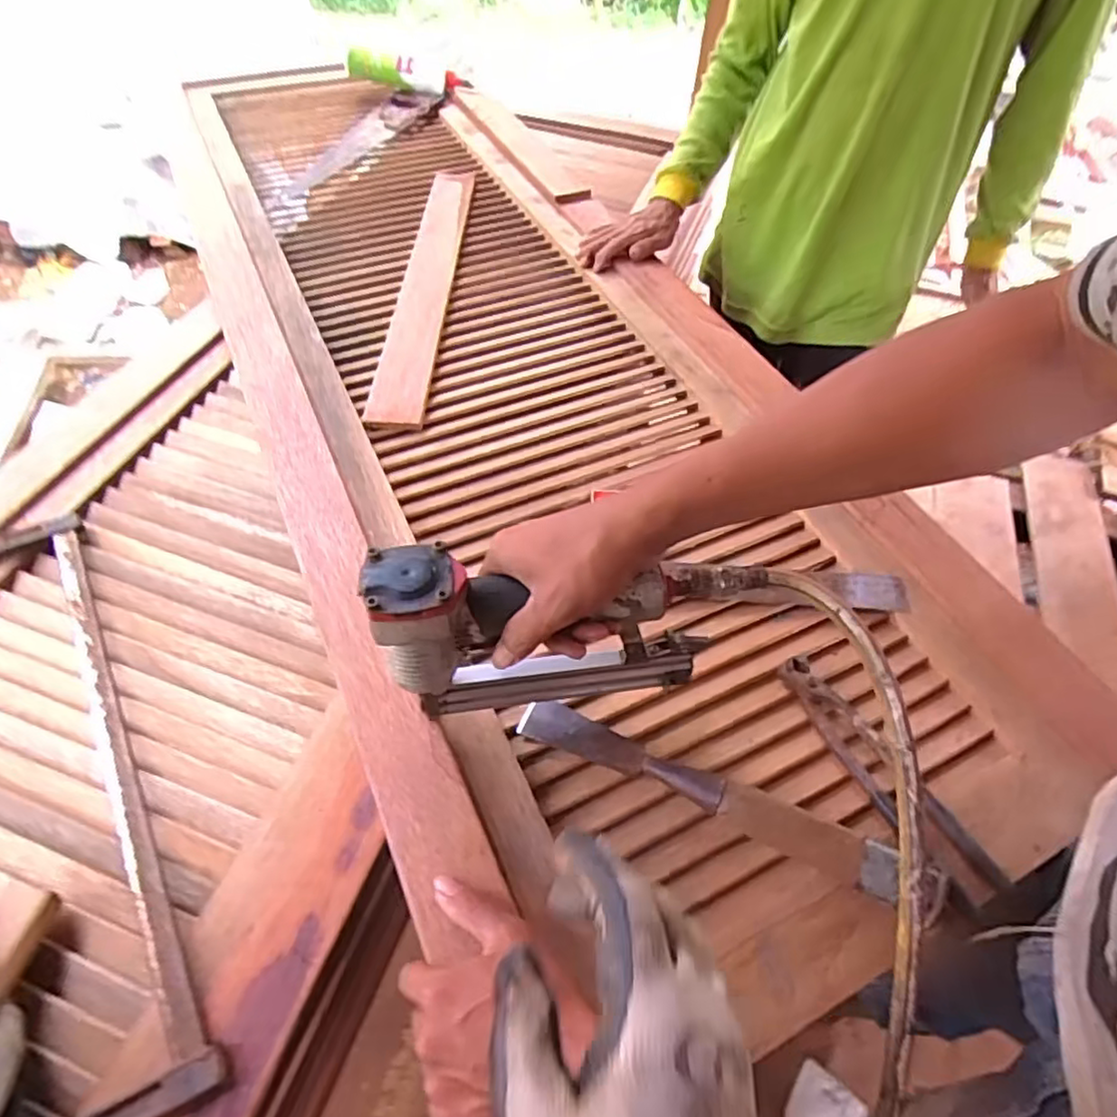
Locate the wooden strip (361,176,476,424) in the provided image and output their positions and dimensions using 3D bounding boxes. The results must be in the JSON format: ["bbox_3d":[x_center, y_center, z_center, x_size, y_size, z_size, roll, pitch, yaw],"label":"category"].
[{"bbox_3d":[-0.186,-0.414,0.945,0.067,0.020,0.638,2,53,-1],"label":"wooden strip"}]

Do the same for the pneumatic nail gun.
[{"bbox_3d":[-0.008,0.047,0.464,0.225,0.152,0.053,-8,52,-11],"label":"pneumatic nail gun"}]

